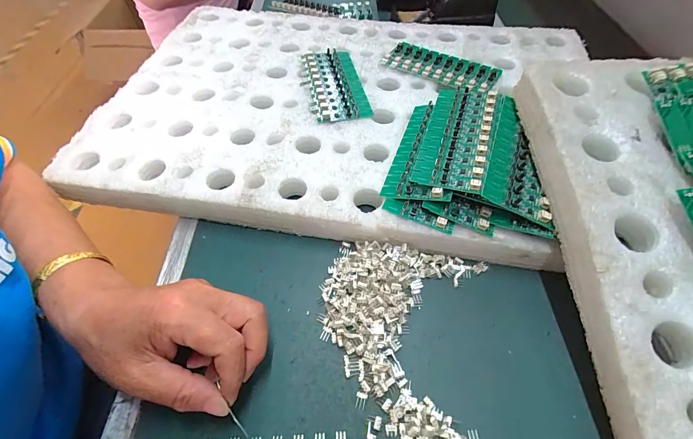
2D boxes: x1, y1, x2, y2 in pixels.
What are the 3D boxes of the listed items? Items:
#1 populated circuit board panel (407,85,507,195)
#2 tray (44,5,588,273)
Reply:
[{"bbox_3d":[0.105,-0.081,0.316,0.062,0.010,0.137,13,56,20],"label":"populated circuit board panel"},{"bbox_3d":[0.003,-0.137,0.407,0.539,0.043,0.367,8,54,6],"label":"tray"}]

